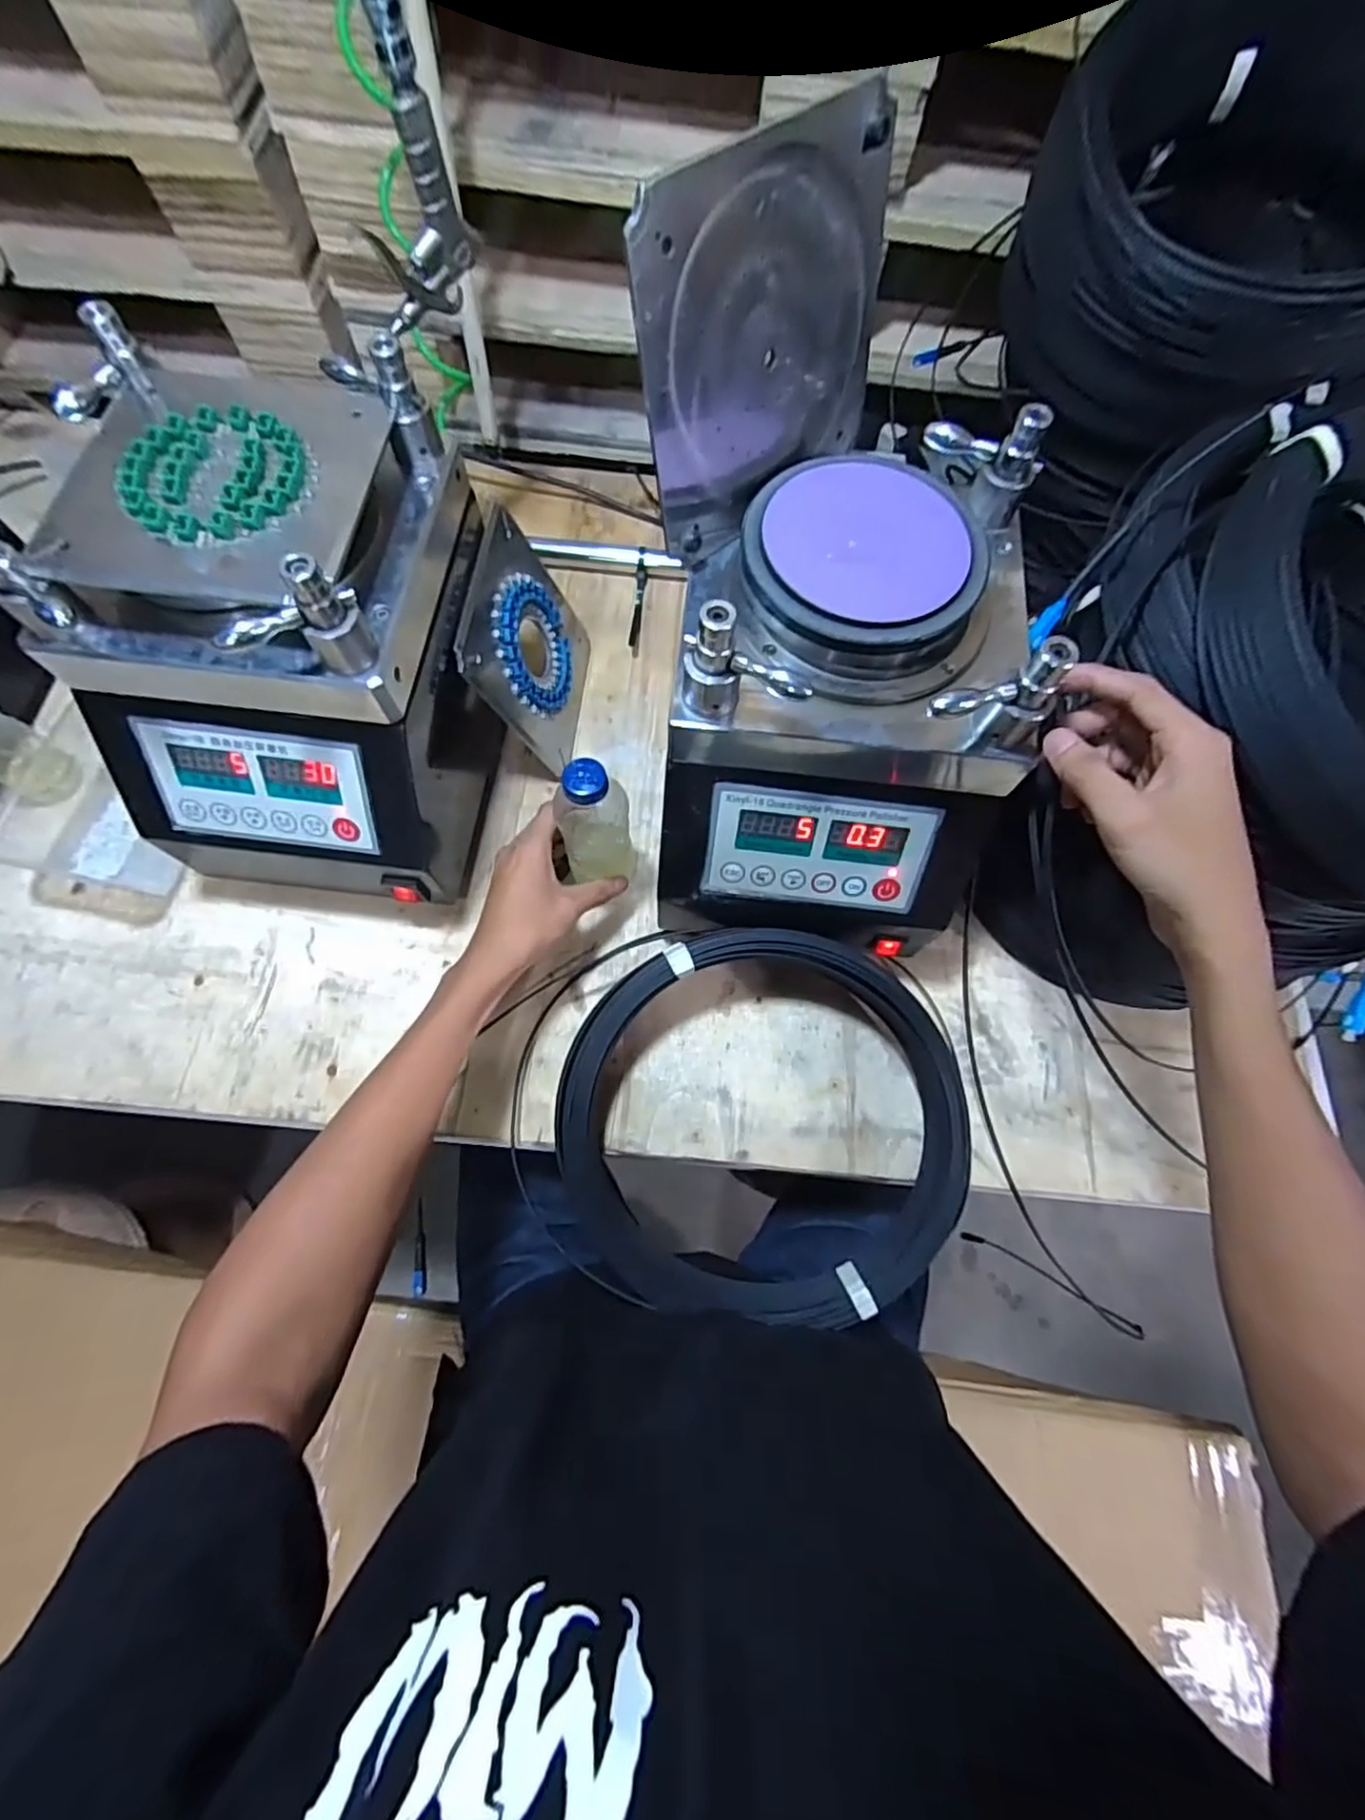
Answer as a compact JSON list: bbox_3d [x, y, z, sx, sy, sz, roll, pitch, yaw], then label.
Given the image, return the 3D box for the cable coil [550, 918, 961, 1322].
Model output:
[{"bbox_3d":[0.059,0.160,0.505,0.302,0.040,0.284,0,84,0],"label":"cable coil"}]

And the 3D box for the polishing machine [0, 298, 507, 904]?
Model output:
[{"bbox_3d":[-0.286,-0.183,0.499,0.243,0.273,0.279,6,73,0],"label":"polishing machine"}]

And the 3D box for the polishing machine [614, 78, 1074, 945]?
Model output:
[{"bbox_3d":[0.099,-0.185,0.419,0.234,0.325,0.307,-2,73,-3],"label":"polishing machine"}]

